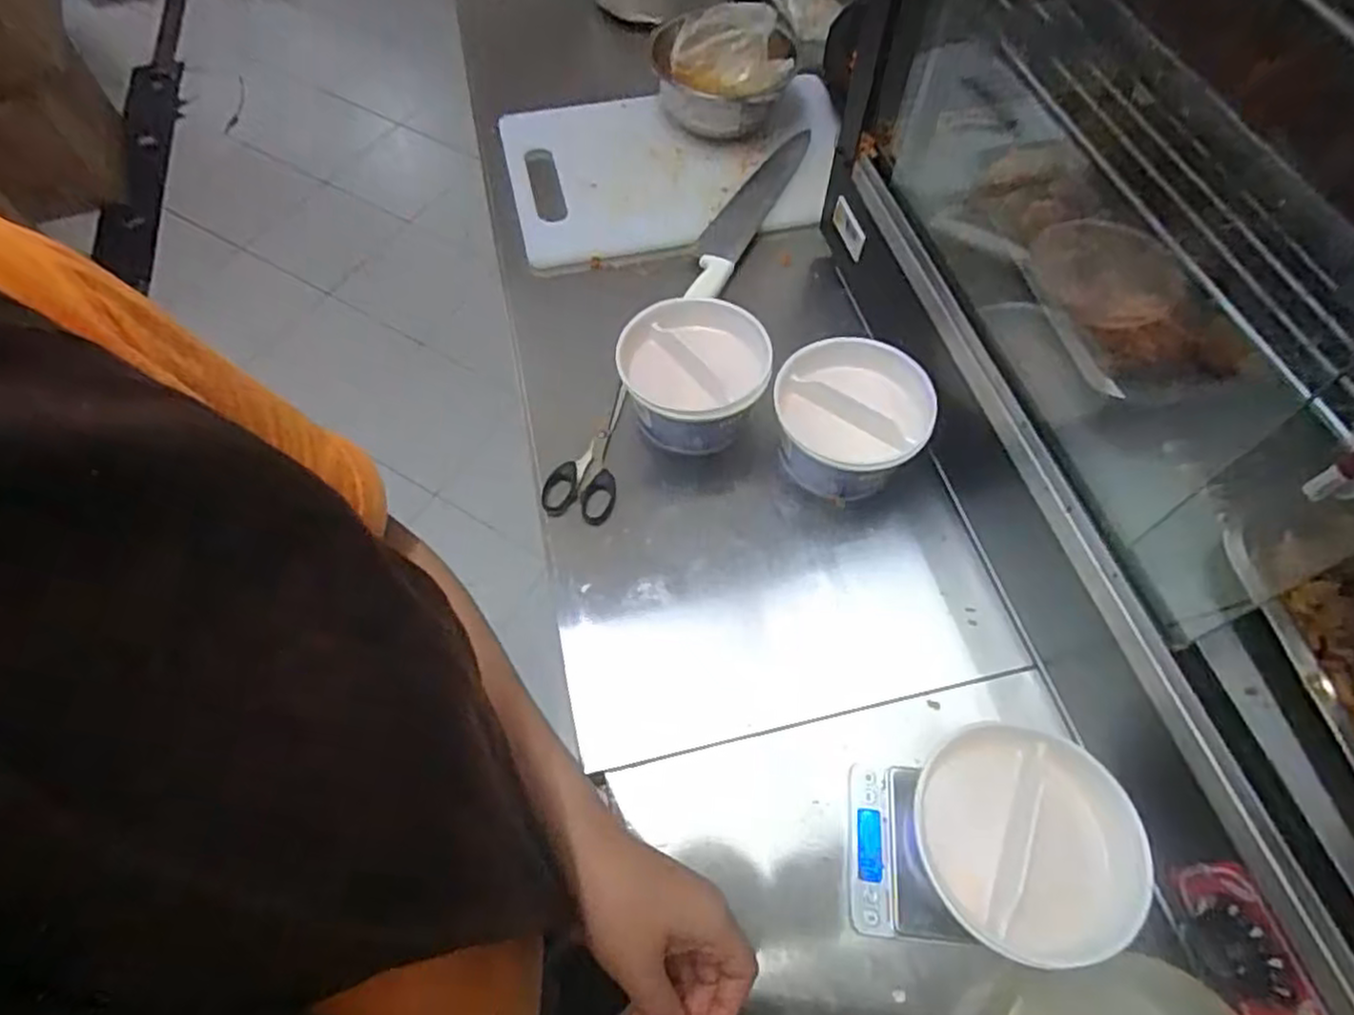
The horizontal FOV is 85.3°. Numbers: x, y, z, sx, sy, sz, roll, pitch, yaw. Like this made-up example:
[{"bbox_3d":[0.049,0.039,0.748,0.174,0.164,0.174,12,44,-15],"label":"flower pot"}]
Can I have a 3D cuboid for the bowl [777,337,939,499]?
[{"bbox_3d":[0.144,-0.073,0.627,0.123,0.084,0.109,33,66,17],"label":"bowl"}]

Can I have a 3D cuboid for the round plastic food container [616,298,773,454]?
[{"bbox_3d":[0.015,-0.107,0.644,0.120,0.084,0.124,0,61,0],"label":"round plastic food container"}]

